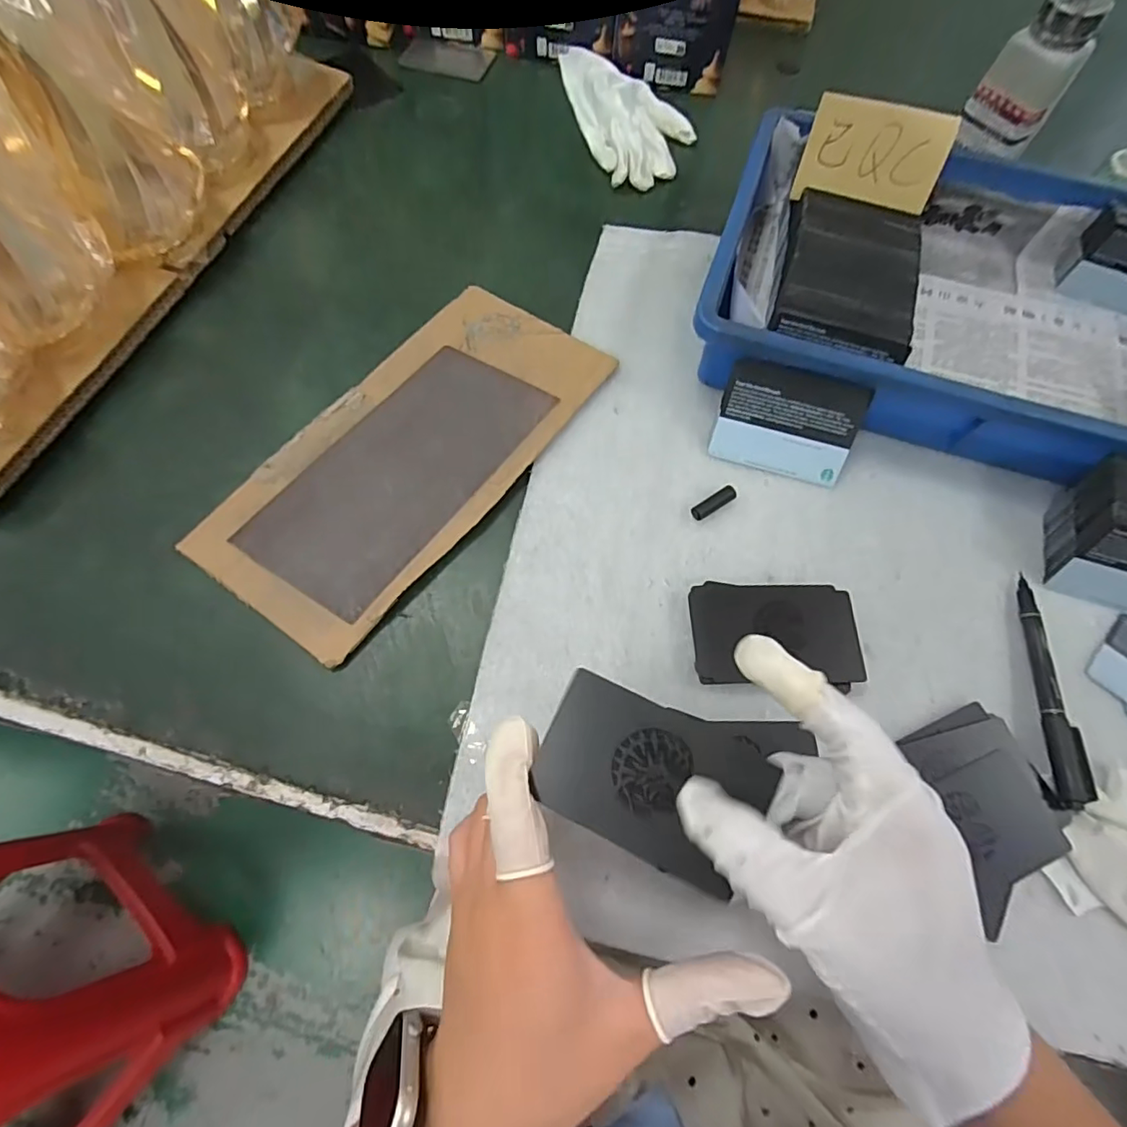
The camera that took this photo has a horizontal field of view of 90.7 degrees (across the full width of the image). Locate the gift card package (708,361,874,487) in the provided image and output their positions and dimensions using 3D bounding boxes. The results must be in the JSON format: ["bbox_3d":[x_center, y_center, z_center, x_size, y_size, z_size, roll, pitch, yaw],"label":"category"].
[{"bbox_3d":[0.145,-0.091,0.361,0.085,0.008,0.065,16,110,5],"label":"gift card package"}]

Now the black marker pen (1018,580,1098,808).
[{"bbox_3d":[0.274,0.067,0.315,0.016,0.012,0.129,5,67,1],"label":"black marker pen"}]

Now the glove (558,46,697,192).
[{"bbox_3d":[0.061,-0.424,0.516,0.095,0.023,0.192,-13,68,-7],"label":"glove"}]

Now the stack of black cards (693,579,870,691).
[{"bbox_3d":[0.121,0.040,0.320,0.091,0.015,0.057,2,67,-1],"label":"stack of black cards"}]

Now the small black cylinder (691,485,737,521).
[{"bbox_3d":[0.096,-0.038,0.356,0.031,0.010,0.010,-28,70,-12],"label":"small black cylinder"}]

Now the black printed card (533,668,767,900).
[{"bbox_3d":[0.031,0.081,0.212,0.078,0.004,0.052,23,78,12],"label":"black printed card"}]

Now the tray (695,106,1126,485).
[{"bbox_3d":[0.294,-0.183,0.392,0.368,0.076,0.252,18,68,6],"label":"tray"}]

